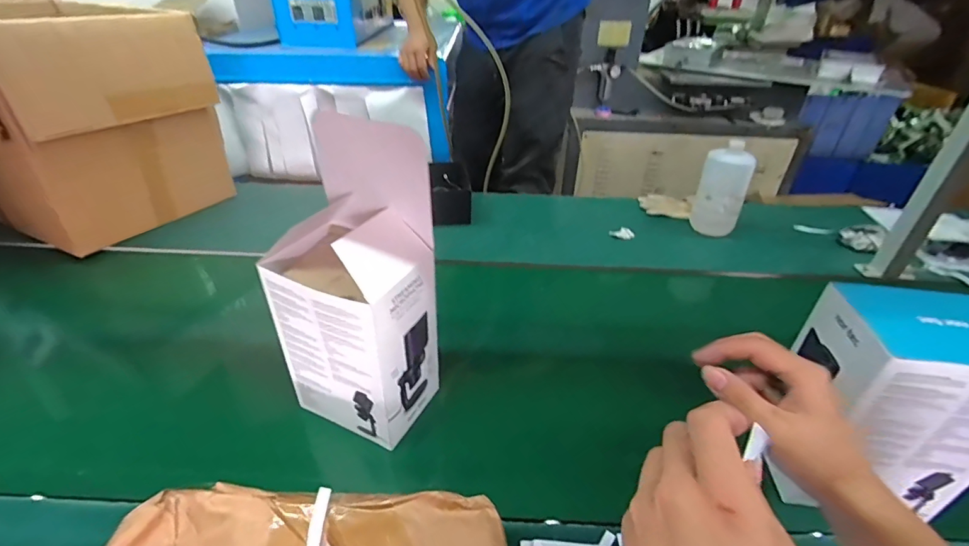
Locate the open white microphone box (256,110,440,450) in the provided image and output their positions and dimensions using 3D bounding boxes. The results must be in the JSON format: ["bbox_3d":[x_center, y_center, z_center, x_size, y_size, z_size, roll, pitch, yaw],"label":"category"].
[{"bbox_3d":[-0.148,0.021,0.516,0.148,0.335,0.119,17,38,20],"label":"open white microphone box"}]

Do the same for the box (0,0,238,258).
[{"bbox_3d":[-0.881,-0.337,0.950,0.524,0.394,0.386,17,38,19],"label":"box"}]

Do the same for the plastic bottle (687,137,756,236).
[{"bbox_3d":[0.516,-0.168,0.991,0.100,0.206,0.076,20,39,23],"label":"plastic bottle"}]

